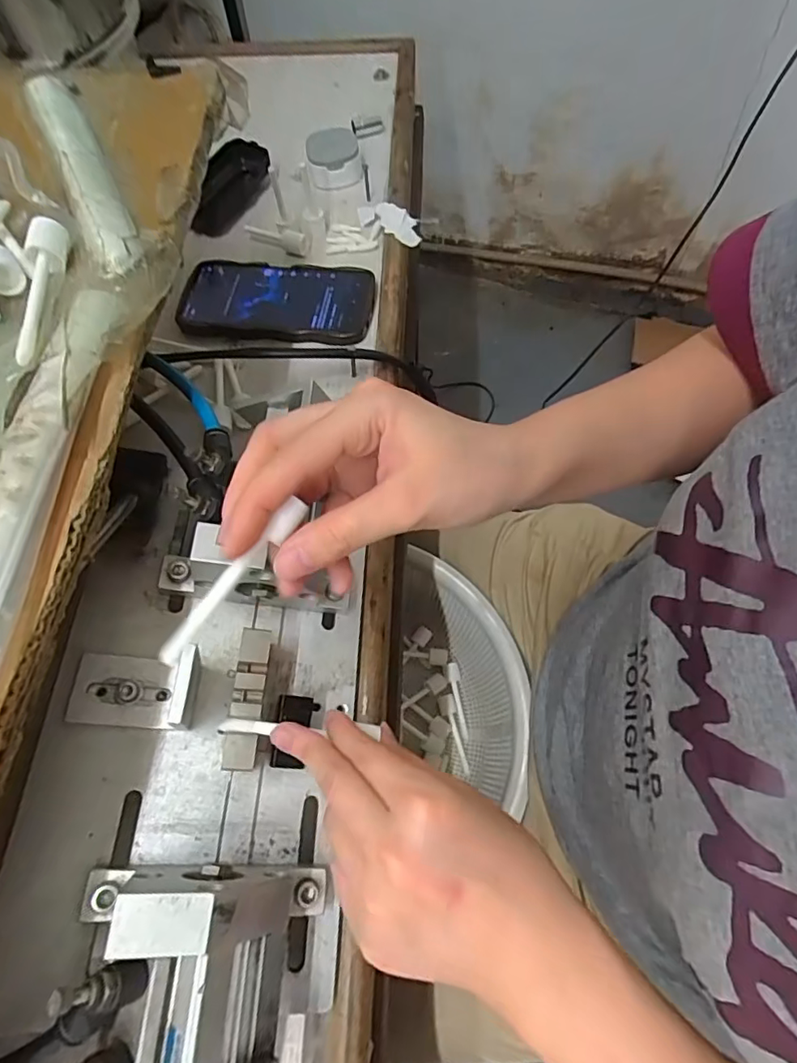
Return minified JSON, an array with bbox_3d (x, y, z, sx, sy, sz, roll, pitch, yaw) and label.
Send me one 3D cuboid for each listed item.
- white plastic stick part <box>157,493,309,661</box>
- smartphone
[{"bbox_3d":[-0.066,0.020,0.216,0.008,0.006,0.080,39,83,17],"label":"white plastic stick part"},{"bbox_3d":[-0.106,-0.206,0.476,0.166,0.008,0.083,7,66,5],"label":"smartphone"}]

